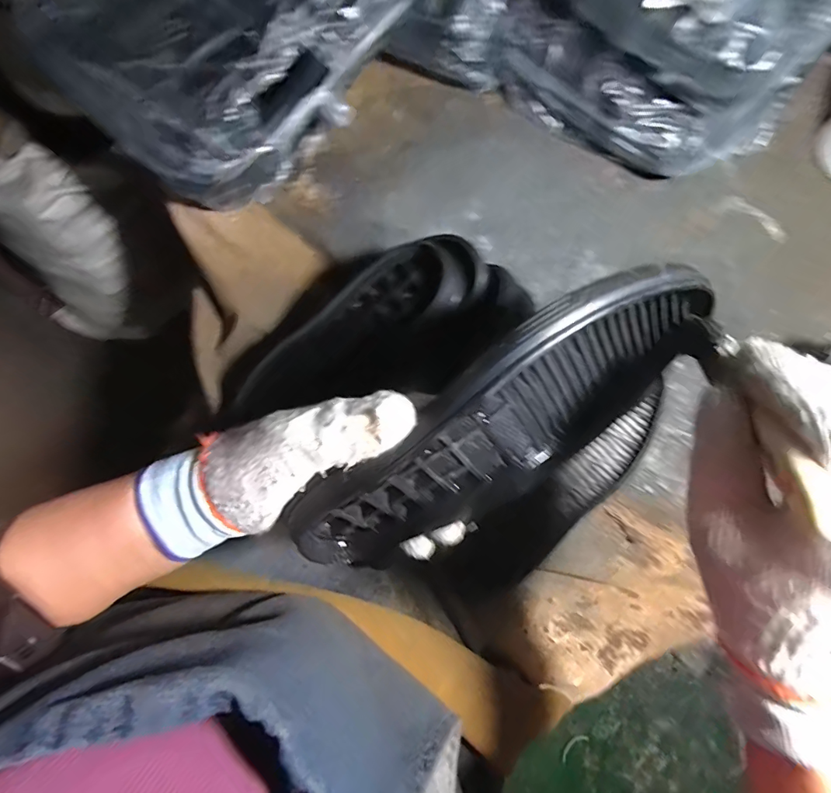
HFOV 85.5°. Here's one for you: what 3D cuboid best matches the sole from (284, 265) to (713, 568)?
[{"bbox_3d":[0.030,0.021,0.251,0.232,0.102,0.037,-36,54,8],"label":"sole"}]

